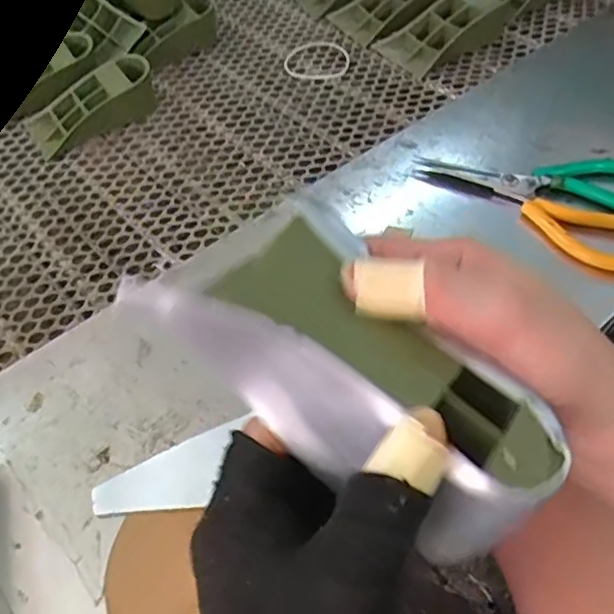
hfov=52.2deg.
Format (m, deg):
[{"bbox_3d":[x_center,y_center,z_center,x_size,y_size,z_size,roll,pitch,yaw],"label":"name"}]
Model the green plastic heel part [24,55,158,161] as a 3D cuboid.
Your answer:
[{"bbox_3d":[-0.208,-0.199,0.603,0.124,0.046,0.070,-27,55,-17],"label":"green plastic heel part"}]

